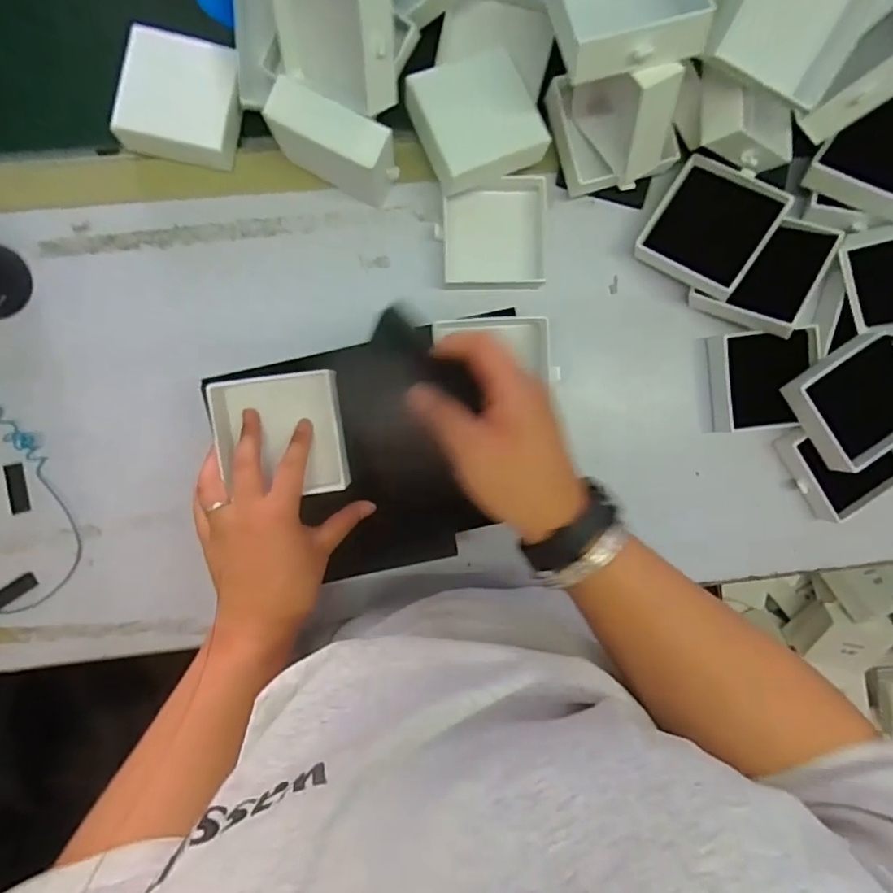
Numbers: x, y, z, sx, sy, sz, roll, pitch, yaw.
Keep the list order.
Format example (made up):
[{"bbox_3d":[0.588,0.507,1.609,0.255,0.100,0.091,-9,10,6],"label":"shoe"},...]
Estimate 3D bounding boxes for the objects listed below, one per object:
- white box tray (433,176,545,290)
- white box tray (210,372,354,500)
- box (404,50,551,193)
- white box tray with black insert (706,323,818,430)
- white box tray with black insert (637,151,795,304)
[{"bbox_3d":[0.042,-0.181,0.484,0.092,0.029,0.087,-4,94,-4],"label":"white box tray"},{"bbox_3d":[-0.125,-0.009,0.422,0.099,0.030,0.089,-8,96,-3],"label":"white box tray"},{"bbox_3d":[0.024,-0.260,0.450,0.091,0.023,0.090,-21,87,-7],"label":"box"},{"bbox_3d":[0.288,-0.059,0.508,0.084,0.042,0.087,-6,94,-3],"label":"white box tray with black insert"},{"bbox_3d":[0.221,-0.183,0.469,0.088,0.025,0.094,36,99,23],"label":"white box tray with black insert"}]

